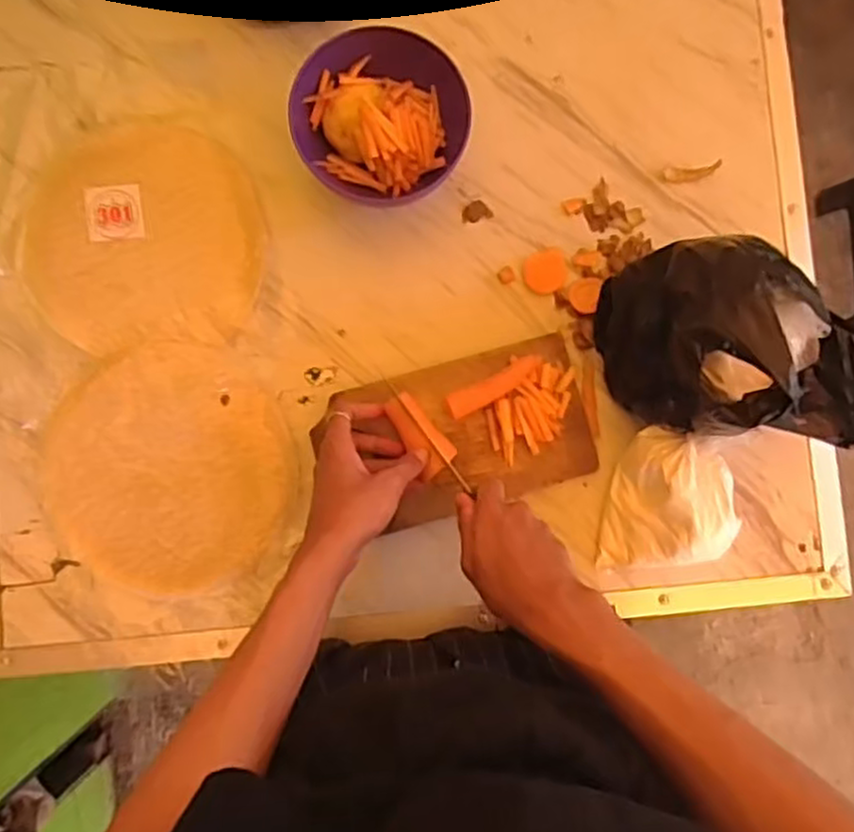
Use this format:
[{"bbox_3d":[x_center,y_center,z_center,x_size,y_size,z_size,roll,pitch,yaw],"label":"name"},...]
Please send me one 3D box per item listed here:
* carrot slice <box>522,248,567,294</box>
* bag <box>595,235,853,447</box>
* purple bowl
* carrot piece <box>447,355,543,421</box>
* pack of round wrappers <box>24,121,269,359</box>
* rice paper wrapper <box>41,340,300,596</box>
[{"bbox_3d":[0.110,-0.134,0.674,0.040,0.005,0.039,-11,87,-4],"label":"carrot slice"},{"bbox_3d":[0.254,-0.057,0.597,0.185,0.185,0.152,-1,86,-3],"label":"bag"},{"bbox_3d":[-0.041,-0.268,0.651,0.149,0.062,0.139,0,86,-3],"label":"purple bowl"},{"bbox_3d":[0.061,-0.027,0.639,0.094,0.006,0.021,-29,86,-12],"label":"carrot piece"},{"bbox_3d":[-0.255,-0.165,0.659,0.205,0.007,0.204,-7,87,-3],"label":"pack of round wrappers"},{"bbox_3d":[-0.228,0.045,0.647,0.215,0.006,0.214,0,86,-3],"label":"rice paper wrapper"}]

